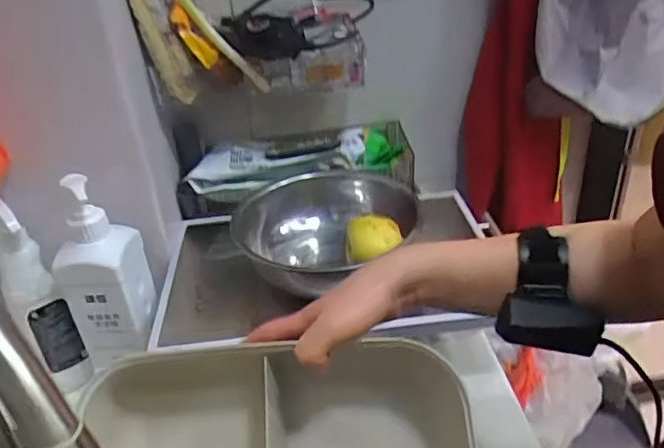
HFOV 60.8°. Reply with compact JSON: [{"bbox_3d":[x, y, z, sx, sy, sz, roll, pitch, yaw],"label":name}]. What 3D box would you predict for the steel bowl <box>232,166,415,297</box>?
[{"bbox_3d":[0.001,0.019,0.704,0.215,0.088,0.205,-4,31,2],"label":"steel bowl"}]

